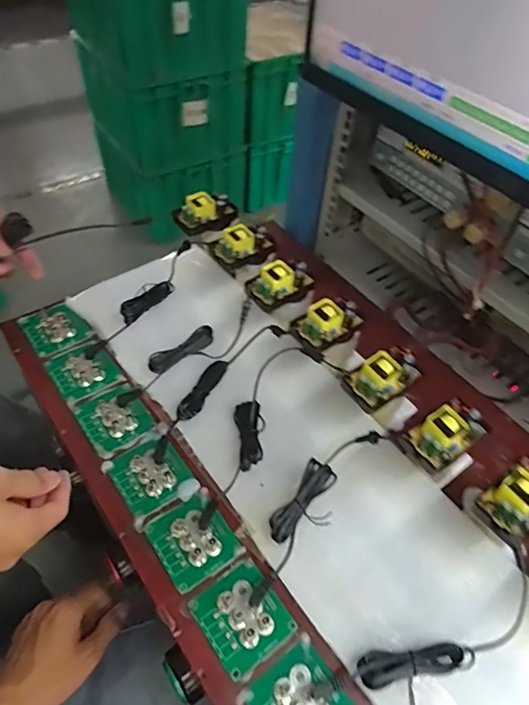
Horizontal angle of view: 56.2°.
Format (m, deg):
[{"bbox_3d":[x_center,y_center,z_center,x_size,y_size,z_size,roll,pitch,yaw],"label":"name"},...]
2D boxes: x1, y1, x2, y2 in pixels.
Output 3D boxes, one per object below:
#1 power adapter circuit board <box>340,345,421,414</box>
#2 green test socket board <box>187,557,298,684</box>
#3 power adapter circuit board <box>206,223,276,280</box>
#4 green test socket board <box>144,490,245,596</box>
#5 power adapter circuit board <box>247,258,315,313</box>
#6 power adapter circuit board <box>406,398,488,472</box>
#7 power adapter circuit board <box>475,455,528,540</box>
[{"bbox_3d":[0.107,0.021,0.445,0.061,0.027,0.039,-25,56,-23],"label":"power adapter circuit board"},{"bbox_3d":[-0.018,0.209,0.393,0.061,0.007,0.067,-29,58,-26],"label":"green test socket board"},{"bbox_3d":[-0.025,-0.120,0.550,0.067,0.024,0.048,-31,58,-26],"label":"power adapter circuit board"},{"bbox_3d":[-0.061,0.161,0.427,0.062,0.008,0.066,-28,57,-25],"label":"green test socket board"},{"bbox_3d":[0.016,-0.072,0.517,0.063,0.027,0.037,-26,56,-24],"label":"power adapter circuit board"},{"bbox_3d":[0.152,0.065,0.409,0.061,0.020,0.039,-27,57,-24],"label":"power adapter circuit board"},{"bbox_3d":[0.196,0.108,0.375,0.067,0.019,0.039,-29,57,-26],"label":"power adapter circuit board"}]

